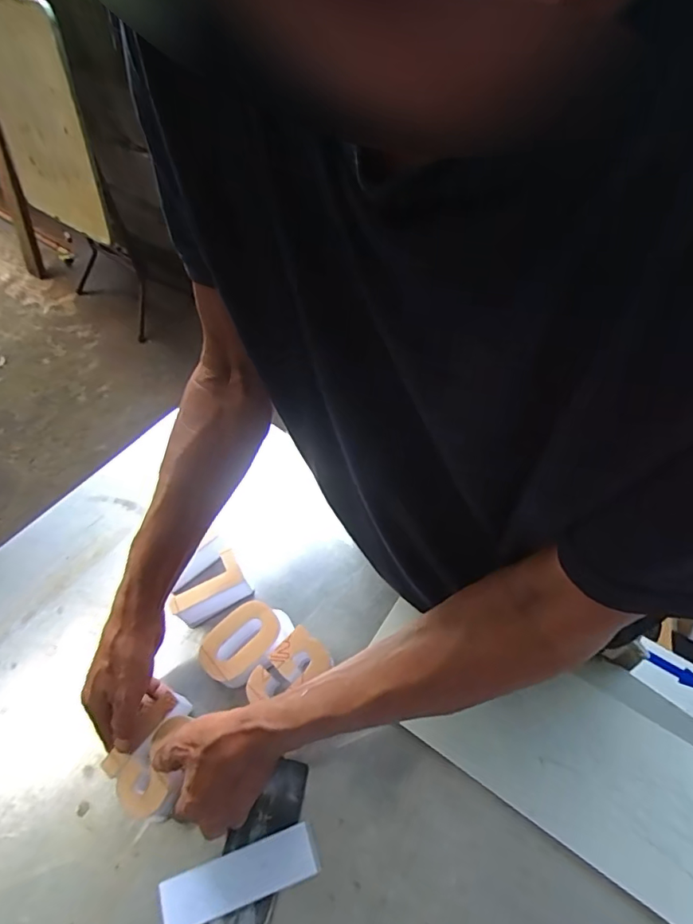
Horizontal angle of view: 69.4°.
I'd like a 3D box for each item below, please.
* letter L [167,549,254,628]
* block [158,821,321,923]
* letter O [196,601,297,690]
[{"bbox_3d":[-0.154,0.143,0.567,0.084,0.046,0.050,-30,59,-15],"label":"letter L"},{"bbox_3d":[-0.093,0.363,0.438,0.134,0.012,0.038,-19,55,-8],"label":"block"},{"bbox_3d":[-0.104,0.192,0.528,0.092,0.049,0.059,-42,62,-18],"label":"letter O"}]

